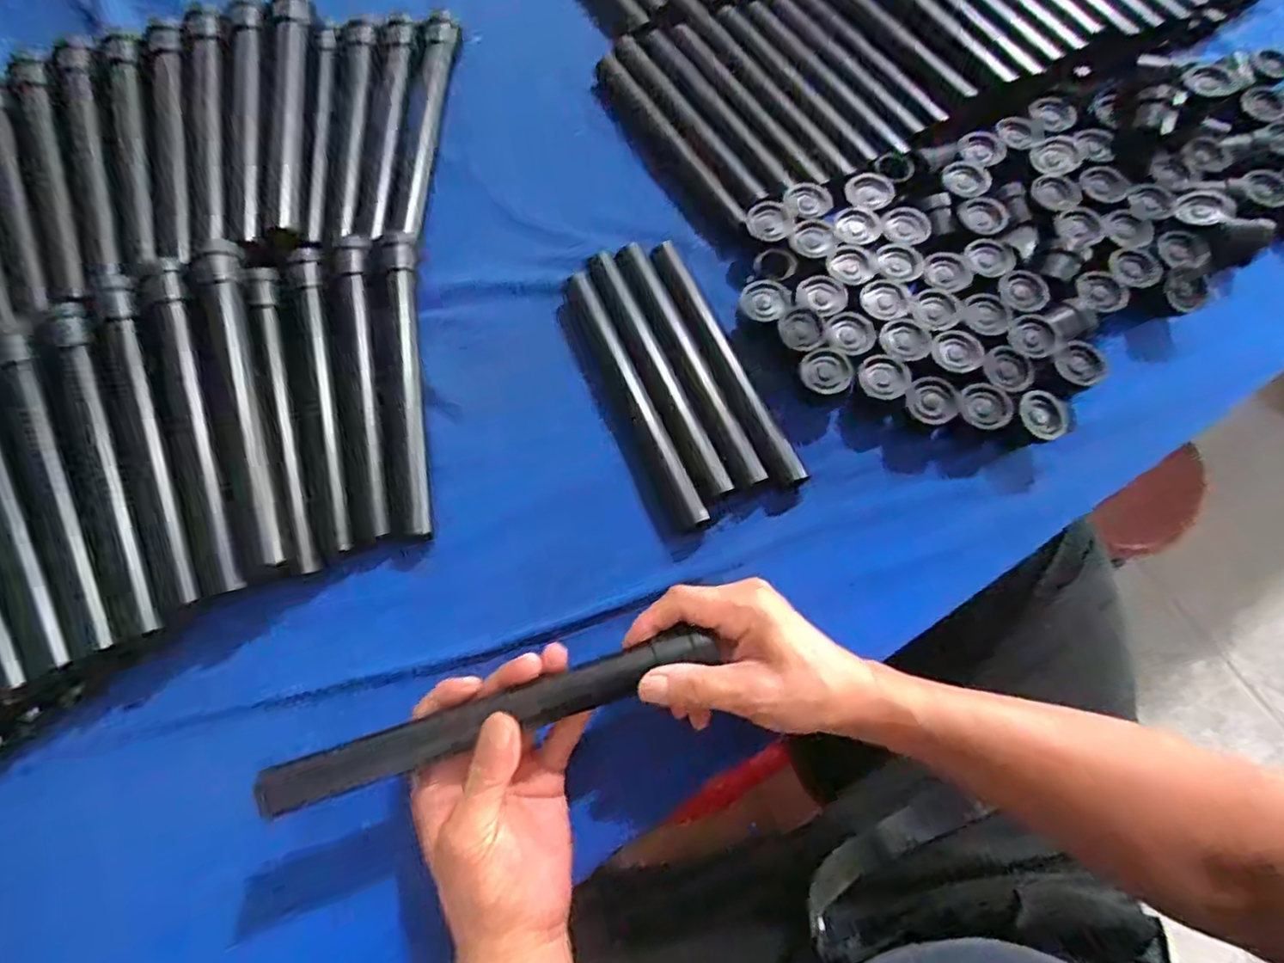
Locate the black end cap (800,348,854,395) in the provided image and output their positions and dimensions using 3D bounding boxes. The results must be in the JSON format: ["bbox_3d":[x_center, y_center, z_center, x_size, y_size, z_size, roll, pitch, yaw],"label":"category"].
[{"bbox_3d":[0.133,-0.078,0.448,0.029,0.017,0.031,-24,72,-9],"label":"black end cap"}]

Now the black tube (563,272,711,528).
[{"bbox_3d":[-0.008,-0.065,0.468,0.020,0.015,0.218,-23,72,-8],"label":"black tube"}]

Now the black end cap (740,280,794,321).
[{"bbox_3d":[0.094,-0.135,0.471,0.035,0.010,0.036,0,70,0],"label":"black end cap"}]

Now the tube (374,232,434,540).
[{"bbox_3d":[-0.175,-0.080,0.470,0.028,0.020,0.252,-10,70,-4],"label":"tube"}]

